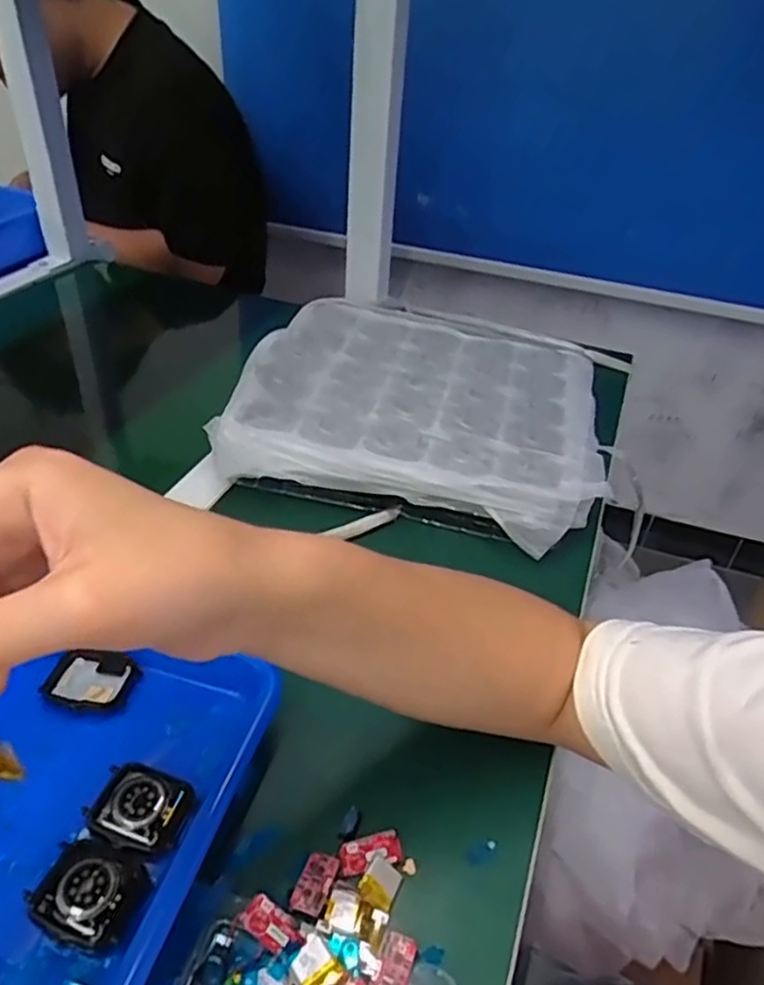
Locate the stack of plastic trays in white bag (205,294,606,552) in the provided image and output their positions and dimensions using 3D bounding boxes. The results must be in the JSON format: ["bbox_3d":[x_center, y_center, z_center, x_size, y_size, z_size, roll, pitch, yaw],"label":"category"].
[{"bbox_3d":[0.038,-0.084,0.586,0.298,0.047,0.270,11,39,9],"label":"stack of plastic trays in white bag"}]

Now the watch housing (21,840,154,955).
[{"bbox_3d":[-0.127,0.173,0.293,0.046,0.011,0.037,17,40,15],"label":"watch housing"}]

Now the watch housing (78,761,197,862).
[{"bbox_3d":[-0.115,0.149,0.322,0.046,0.010,0.038,17,40,15],"label":"watch housing"}]

